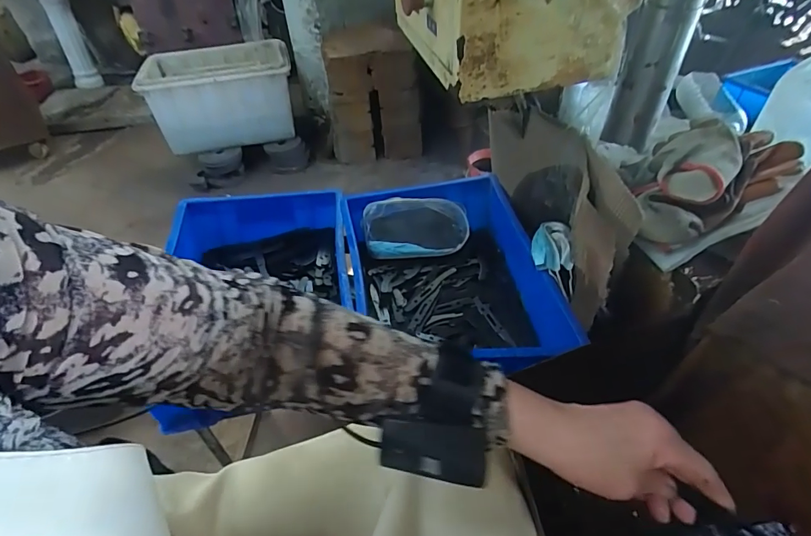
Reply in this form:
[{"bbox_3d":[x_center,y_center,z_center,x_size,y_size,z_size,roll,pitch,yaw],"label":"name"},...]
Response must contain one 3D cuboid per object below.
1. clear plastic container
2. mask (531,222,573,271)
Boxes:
[{"bbox_3d":[0.018,-0.077,0.835,0.193,0.111,0.023,-3,1,5],"label":"clear plastic container"},{"bbox_3d":[0.224,-0.033,0.672,0.057,0.035,0.073,0,79,24],"label":"mask"}]

